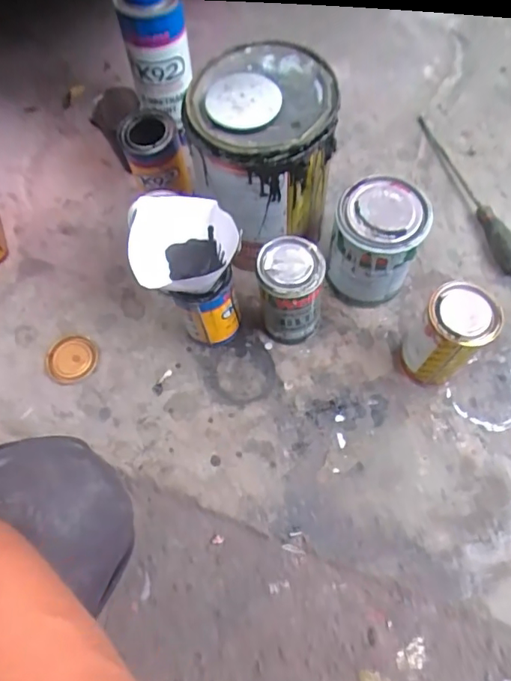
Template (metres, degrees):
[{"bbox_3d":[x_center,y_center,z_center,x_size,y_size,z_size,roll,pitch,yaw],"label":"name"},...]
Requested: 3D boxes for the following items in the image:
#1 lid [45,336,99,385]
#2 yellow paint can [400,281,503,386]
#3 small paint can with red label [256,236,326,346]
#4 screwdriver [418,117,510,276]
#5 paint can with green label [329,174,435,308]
[{"bbox_3d":[-0.238,0.024,0.657,0.068,0.017,0.060,-11,66,-2],"label":"lid"},{"bbox_3d":[0.212,-0.001,0.566,0.068,0.138,0.072,-1,66,2],"label":"yellow paint can"},{"bbox_3d":[0.042,-0.053,0.597,0.070,0.147,0.068,-1,66,2],"label":"small paint can with red label"},{"bbox_3d":[0.303,-0.216,0.725,0.034,0.029,0.301,-16,66,-4],"label":"screwdriver"},{"bbox_3d":[0.145,-0.116,0.621,0.097,0.133,0.099,-1,66,2],"label":"paint can with green label"}]

